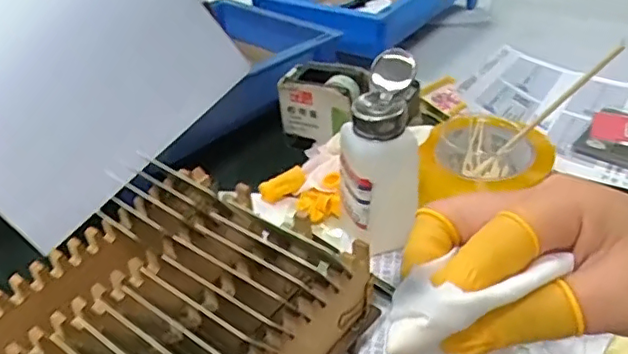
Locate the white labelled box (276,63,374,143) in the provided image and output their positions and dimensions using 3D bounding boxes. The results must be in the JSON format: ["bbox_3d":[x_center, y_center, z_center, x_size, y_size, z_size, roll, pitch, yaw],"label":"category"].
[{"bbox_3d":[0.012,-0.075,0.589,0.077,0.063,0.054,16,40,24],"label":"white labelled box"}]

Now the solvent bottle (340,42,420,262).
[{"bbox_3d":[0.051,-0.010,0.447,0.060,0.149,0.057,0,36,4],"label":"solvent bottle"}]

